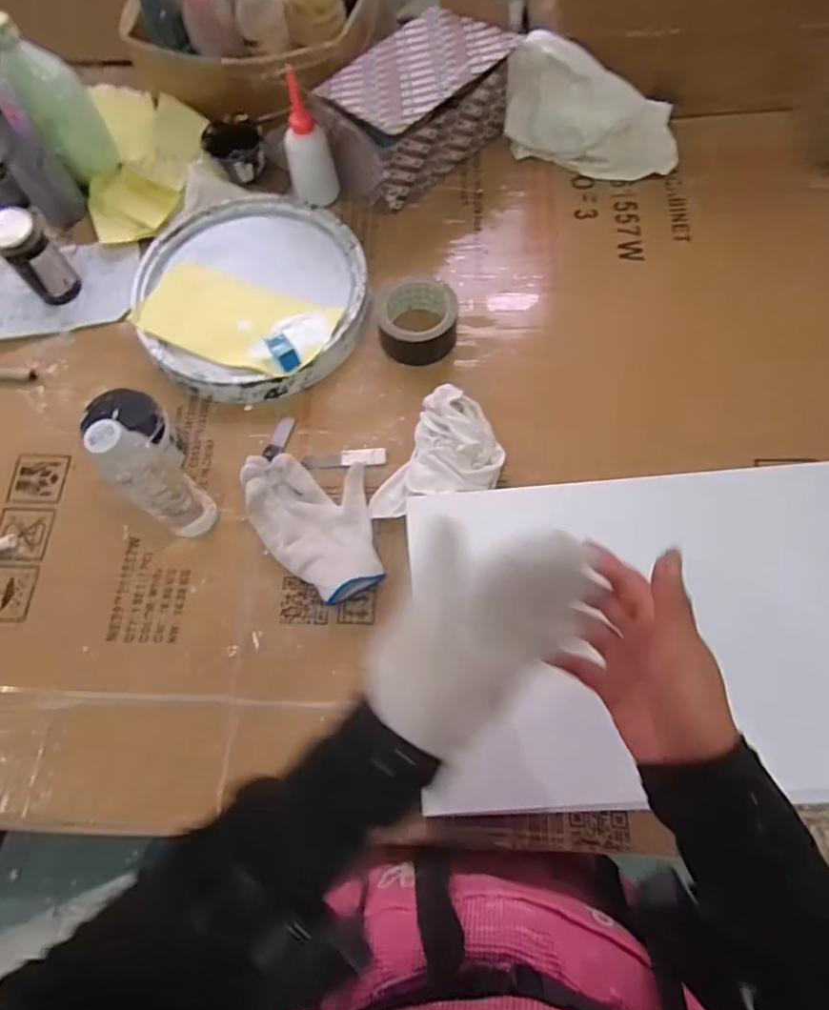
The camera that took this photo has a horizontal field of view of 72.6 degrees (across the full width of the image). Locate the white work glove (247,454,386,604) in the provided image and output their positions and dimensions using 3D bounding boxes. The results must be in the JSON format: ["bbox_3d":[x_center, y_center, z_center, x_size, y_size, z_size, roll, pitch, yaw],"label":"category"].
[{"bbox_3d":[-0.109,0.020,0.608,0.122,0.042,0.173,-12,69,-1],"label":"white work glove"}]

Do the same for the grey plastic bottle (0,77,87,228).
[{"bbox_3d":[-0.504,-0.463,0.694,0.061,0.214,0.072,41,77,16],"label":"grey plastic bottle"}]

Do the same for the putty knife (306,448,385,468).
[{"bbox_3d":[-0.081,-0.055,0.660,0.095,0.009,0.020,-3,70,2],"label":"putty knife"}]

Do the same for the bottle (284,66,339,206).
[{"bbox_3d":[-0.140,-0.465,0.738,0.054,0.139,0.059,35,75,15],"label":"bottle"}]

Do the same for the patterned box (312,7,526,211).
[{"bbox_3d":[0.001,-0.541,0.768,0.247,0.123,0.157,-42,73,-11],"label":"patterned box"}]

